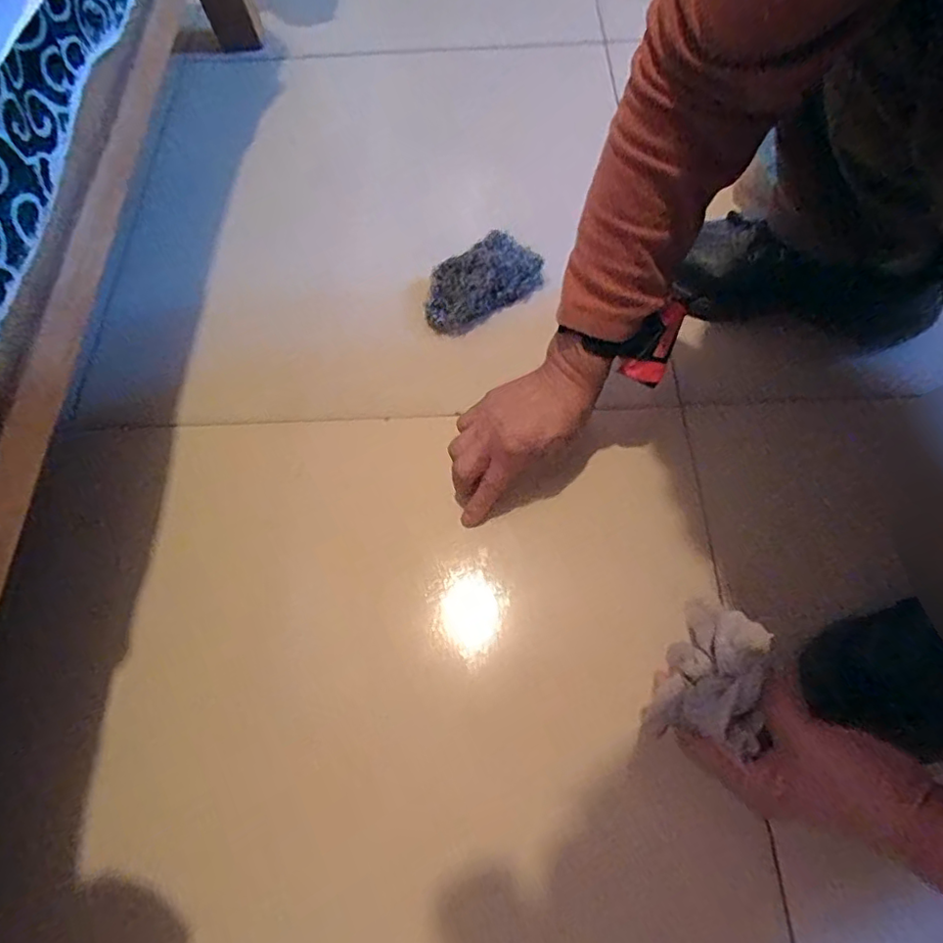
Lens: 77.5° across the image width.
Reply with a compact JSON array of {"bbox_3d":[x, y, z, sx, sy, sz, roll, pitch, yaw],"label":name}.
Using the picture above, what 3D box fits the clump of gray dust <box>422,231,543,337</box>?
[{"bbox_3d":[0.007,-0.202,0.622,0.133,0.038,0.079,-38,69,-14],"label":"clump of gray dust"}]

